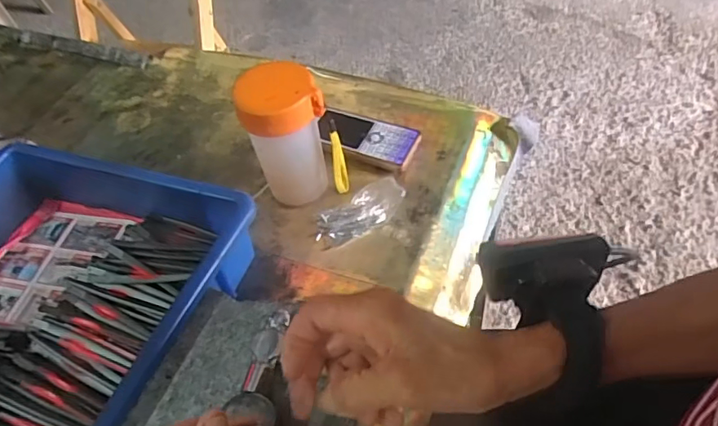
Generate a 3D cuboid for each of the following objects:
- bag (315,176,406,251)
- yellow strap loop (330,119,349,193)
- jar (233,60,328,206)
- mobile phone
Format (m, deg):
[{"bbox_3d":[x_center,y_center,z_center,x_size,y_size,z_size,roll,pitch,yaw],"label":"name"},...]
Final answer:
[{"bbox_3d":[0.002,-0.002,0.512,0.097,0.015,0.043,-39,56,-21],"label":"bag"},{"bbox_3d":[-0.019,-0.051,0.500,0.012,0.089,0.008,-4,51,6],"label":"yellow strap loop"},{"bbox_3d":[-0.066,-0.065,0.486,0.070,0.143,0.064,-4,51,5],"label":"jar"},{"bbox_3d":[0.005,-0.081,0.566,0.113,0.018,0.050,17,56,21],"label":"mobile phone"}]

